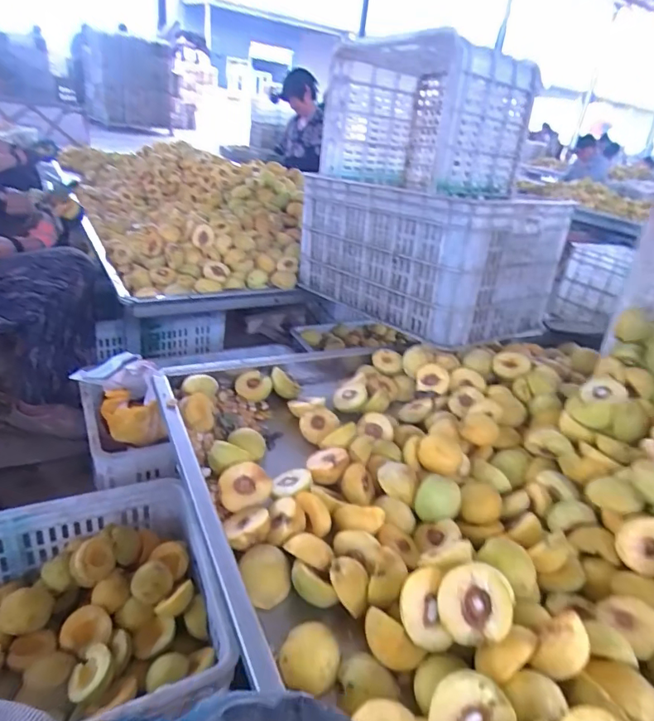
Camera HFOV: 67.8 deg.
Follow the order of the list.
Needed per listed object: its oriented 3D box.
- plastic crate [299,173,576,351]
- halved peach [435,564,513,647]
[{"bbox_3d":[0.195,-0.247,1.092,0.291,0.284,0.521,-11,33,-31],"label":"plastic crate"},{"bbox_3d":[0.131,0.214,0.430,0.063,0.030,0.063,-7,57,12],"label":"halved peach"}]

